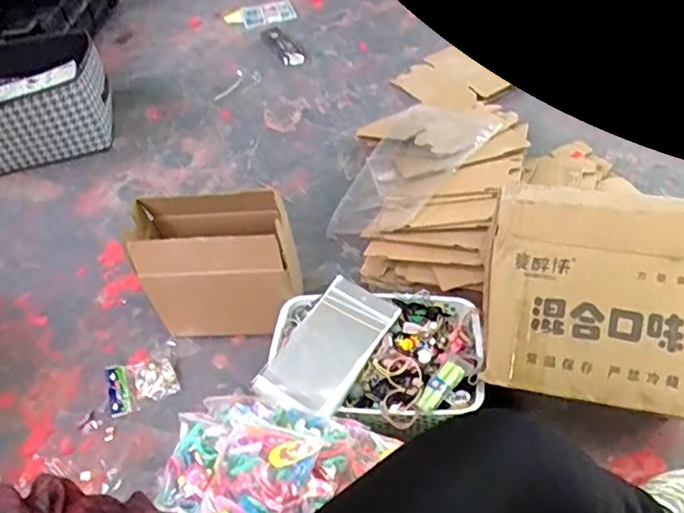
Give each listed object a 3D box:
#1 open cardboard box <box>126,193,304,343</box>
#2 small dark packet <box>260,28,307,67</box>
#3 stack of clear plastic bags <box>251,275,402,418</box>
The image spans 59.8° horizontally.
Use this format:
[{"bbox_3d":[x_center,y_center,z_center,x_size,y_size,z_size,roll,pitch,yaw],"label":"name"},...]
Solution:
[{"bbox_3d":[-0.193,0.016,0.946,0.238,0.218,0.148,-5,46,3],"label":"open cardboard box"},{"bbox_3d":[-0.162,-0.578,1.632,0.070,0.012,0.232,-21,48,-14],"label":"small dark packet"},{"bbox_3d":[-0.021,0.121,0.814,0.119,0.024,0.195,26,62,25],"label":"stack of clear plastic bags"}]

